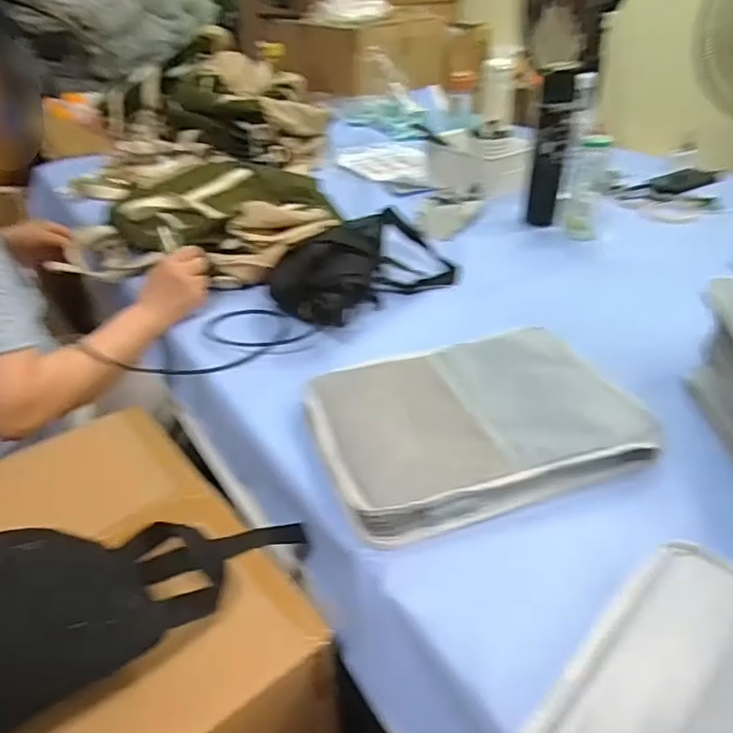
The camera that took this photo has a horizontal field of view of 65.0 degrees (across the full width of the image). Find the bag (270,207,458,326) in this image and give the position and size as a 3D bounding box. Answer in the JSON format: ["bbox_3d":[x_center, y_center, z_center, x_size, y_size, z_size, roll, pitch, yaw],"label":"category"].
[{"bbox_3d":[-0.018,-0.149,0.847,0.273,0.093,0.191,-30,43,-35],"label":"bag"}]

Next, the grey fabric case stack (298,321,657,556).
[{"bbox_3d":[0.109,0.048,0.590,0.313,0.039,0.232,-11,35,-14],"label":"grey fabric case stack"}]

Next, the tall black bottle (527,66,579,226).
[{"bbox_3d":[0.329,-0.387,1.033,0.063,0.251,0.049,10,35,16],"label":"tall black bottle"}]

